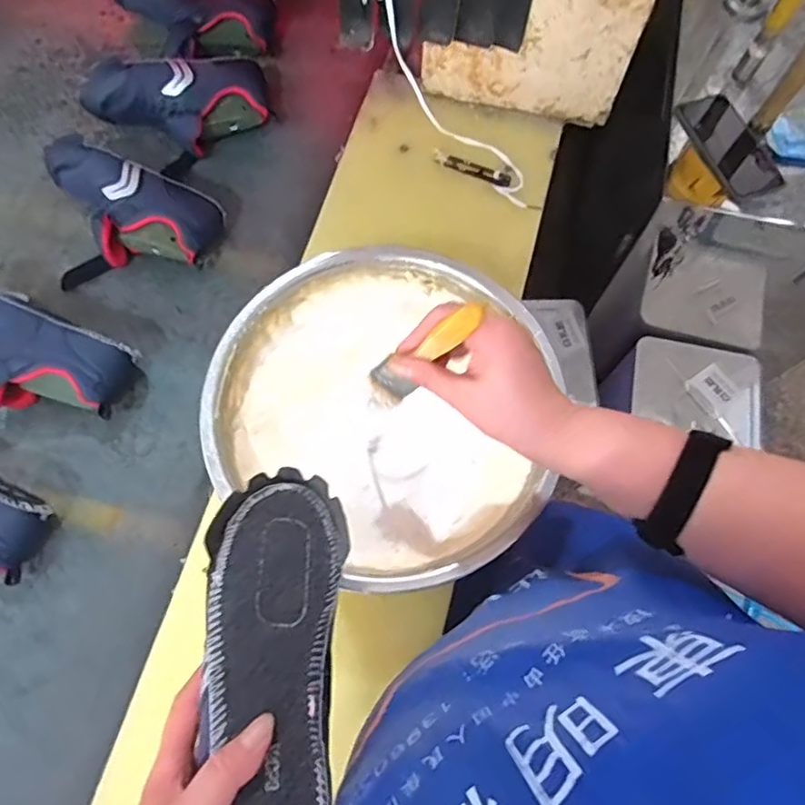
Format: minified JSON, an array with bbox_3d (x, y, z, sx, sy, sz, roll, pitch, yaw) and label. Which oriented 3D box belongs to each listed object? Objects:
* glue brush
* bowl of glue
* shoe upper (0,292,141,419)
[{"bbox_3d":[0.014,-0.034,0.437,0.032,0.136,0.009,35,51,-14],"label":"glue brush"},{"bbox_3d":[-0.032,0.015,0.605,0.305,0.101,0.331,1,70,-2],"label":"bowl of glue"},{"bbox_3d":[-0.415,-0.061,0.683,0.218,0.077,0.160,-1,70,-3],"label":"shoe upper"}]

